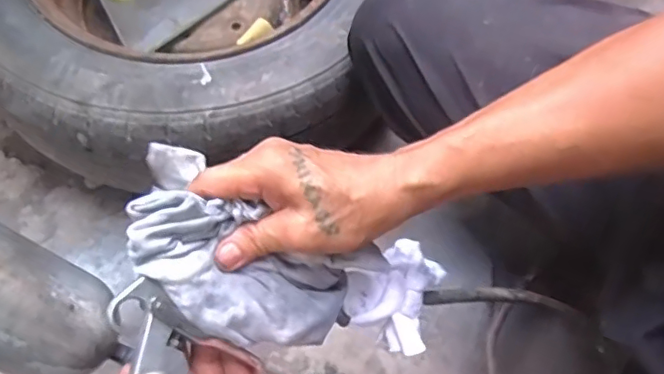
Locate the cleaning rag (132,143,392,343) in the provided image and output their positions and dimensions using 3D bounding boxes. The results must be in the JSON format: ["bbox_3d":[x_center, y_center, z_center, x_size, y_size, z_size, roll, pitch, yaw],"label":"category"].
[{"bbox_3d":[-0.062,0.041,0.361,0.169,0.058,0.096,24,67,9],"label":"cleaning rag"}]

